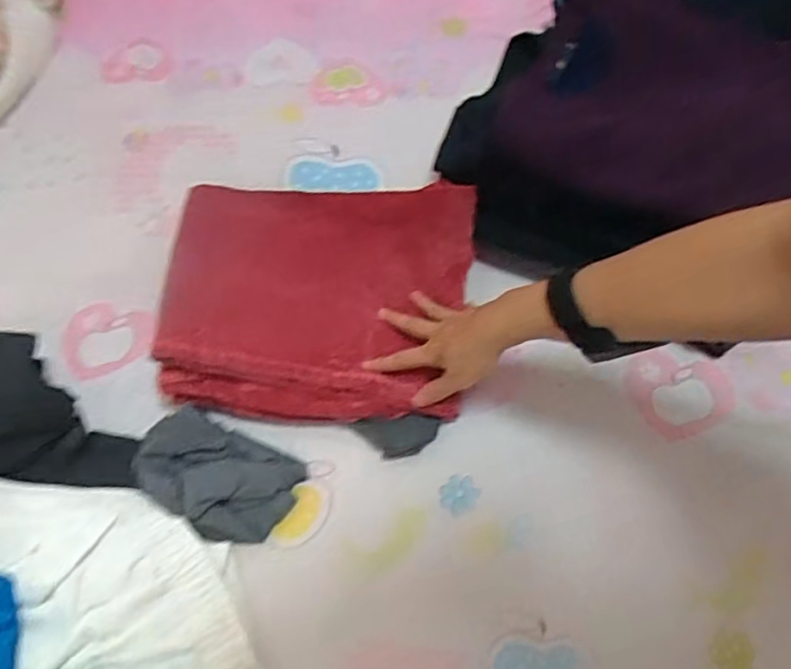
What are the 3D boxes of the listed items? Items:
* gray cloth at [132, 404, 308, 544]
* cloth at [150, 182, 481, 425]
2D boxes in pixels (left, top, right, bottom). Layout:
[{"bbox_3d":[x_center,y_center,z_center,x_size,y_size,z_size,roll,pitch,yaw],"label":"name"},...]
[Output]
[{"bbox_3d":[-0.175,0.133,0.623,0.154,0.027,0.095,22,63,15],"label":"gray cloth"},{"bbox_3d":[-0.075,-0.039,0.667,0.296,0.077,0.227,1,60,4],"label":"cloth"}]

